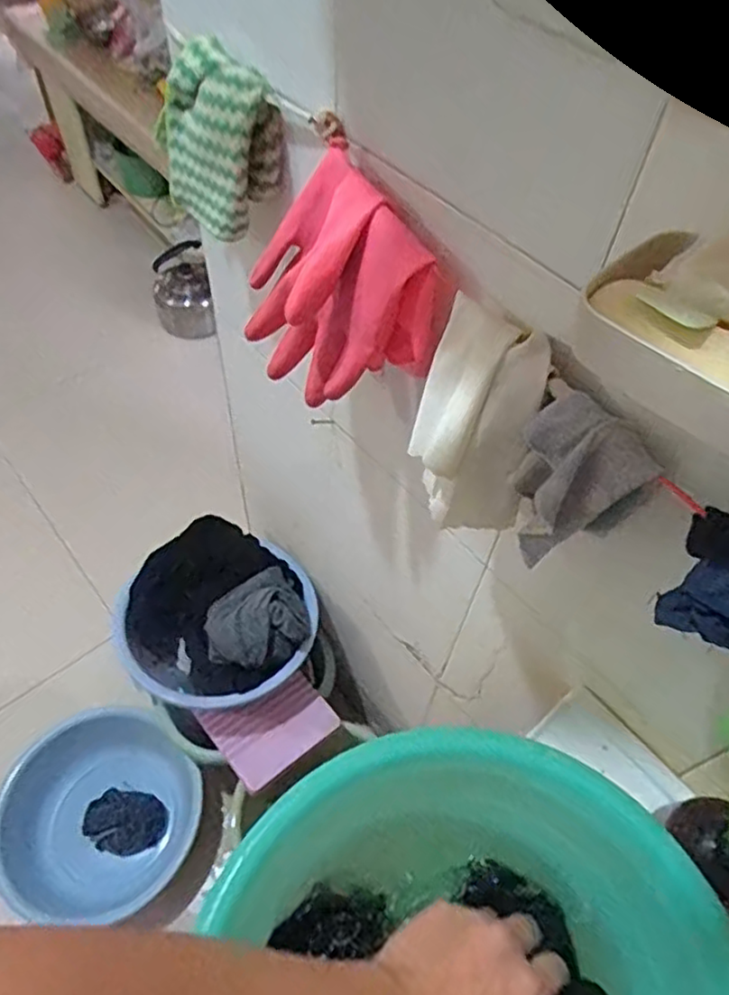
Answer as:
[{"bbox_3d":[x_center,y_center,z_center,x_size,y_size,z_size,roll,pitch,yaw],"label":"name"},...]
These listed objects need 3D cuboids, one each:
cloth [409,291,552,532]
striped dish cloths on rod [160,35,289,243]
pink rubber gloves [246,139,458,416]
[{"bbox_3d":[0.081,-0.050,0.473,0.084,0.155,0.059,32,23,29],"label":"cloth"},{"bbox_3d":[-0.131,-0.312,0.593,0.120,0.138,0.045,32,59,19],"label":"striped dish cloths on rod"},{"bbox_3d":[-0.024,-0.158,0.524,0.095,0.149,0.158,-31,61,-22],"label":"pink rubber gloves"}]

